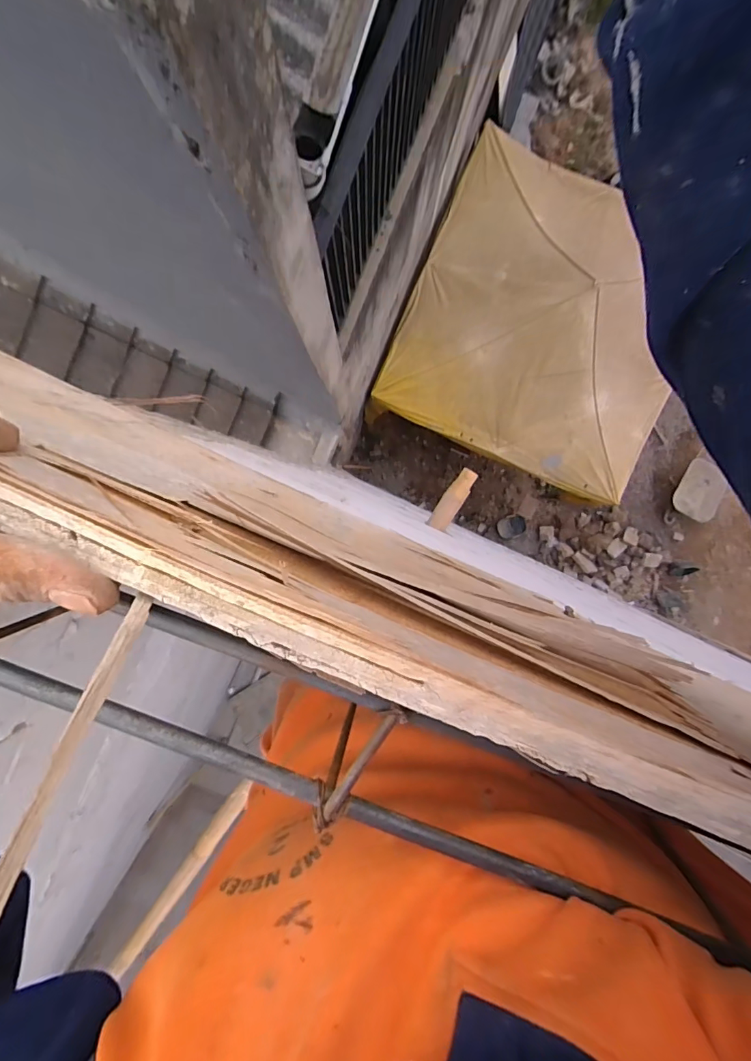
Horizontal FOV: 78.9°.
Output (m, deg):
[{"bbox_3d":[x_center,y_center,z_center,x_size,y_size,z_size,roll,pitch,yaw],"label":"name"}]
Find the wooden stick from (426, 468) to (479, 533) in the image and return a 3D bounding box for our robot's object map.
[{"bbox_3d":[0.253,-0.100,1.495,0.064,0.059,0.216,34,94,-4],"label":"wooden stick"}]

